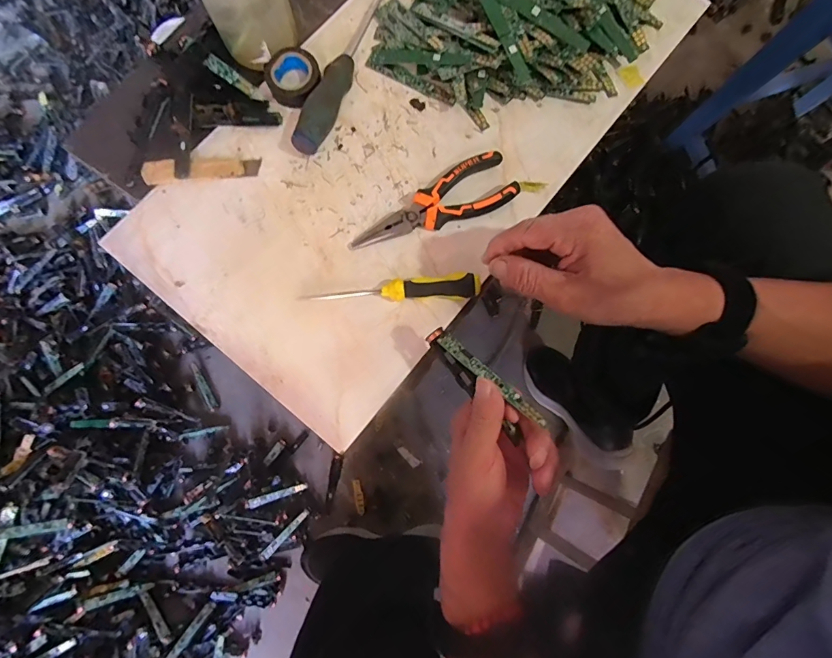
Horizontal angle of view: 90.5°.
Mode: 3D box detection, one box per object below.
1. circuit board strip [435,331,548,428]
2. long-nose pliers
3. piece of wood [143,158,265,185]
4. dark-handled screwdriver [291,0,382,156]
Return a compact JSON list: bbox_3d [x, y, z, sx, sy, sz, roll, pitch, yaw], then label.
[{"bbox_3d":[0.055,0.035,0.305,0.094,0.006,0.011,41,80,20],"label":"circuit board strip"},{"bbox_3d":[0.016,-0.111,0.378,0.159,0.012,0.050,-26,79,-6],"label":"long-nose pliers"},{"bbox_3d":[-0.207,-0.153,0.398,0.109,0.008,0.023,-4,78,-2],"label":"piece of wood"},{"bbox_3d":[-0.067,-0.278,0.411,0.026,0.030,0.247,17,78,3],"label":"dark-handled screwdriver"}]

